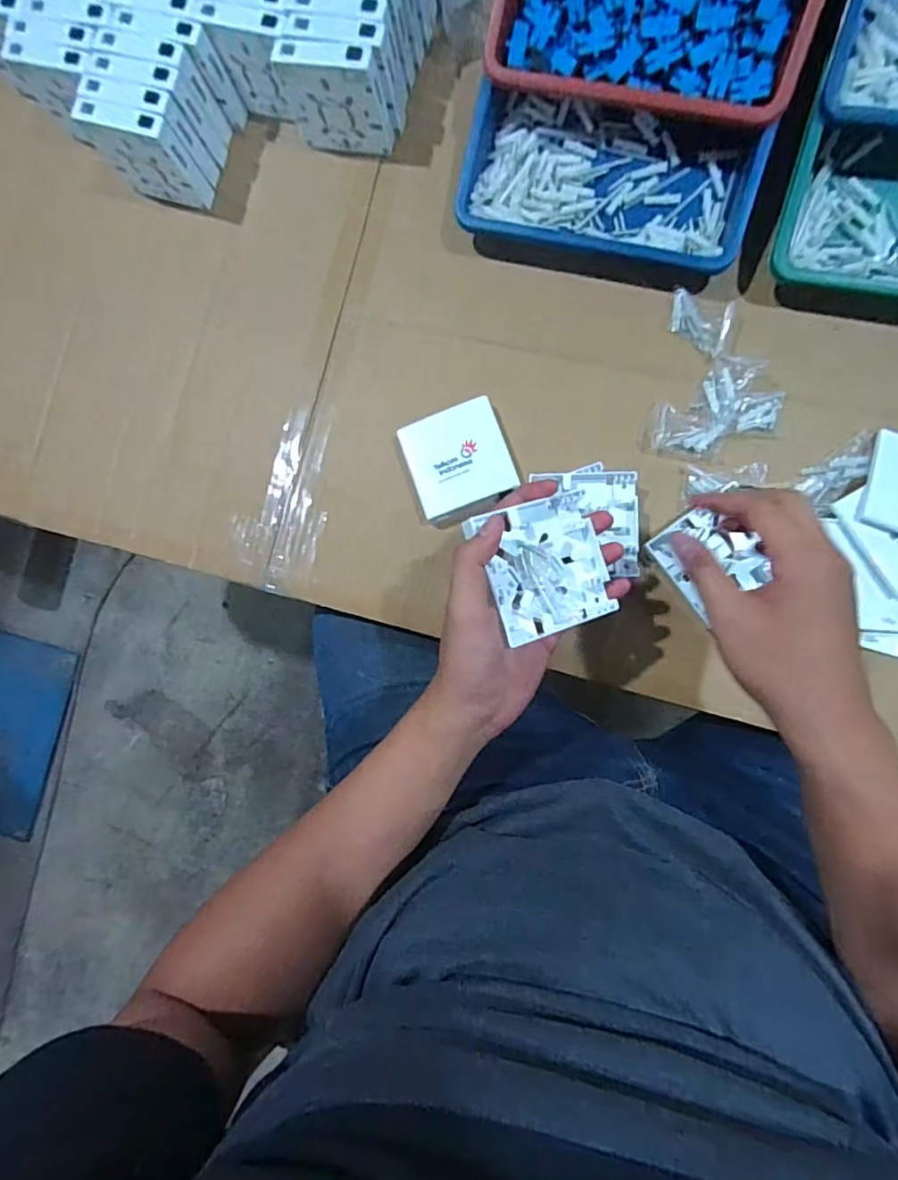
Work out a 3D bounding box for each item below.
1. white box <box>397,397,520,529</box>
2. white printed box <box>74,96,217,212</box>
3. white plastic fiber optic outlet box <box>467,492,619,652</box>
[{"bbox_3d":[0.010,-0.109,0.502,0.084,0.022,0.096,-20,82,5],"label":"white box"},{"bbox_3d":[-0.275,-0.396,0.525,0.080,0.088,0.025,17,87,9],"label":"white printed box"},{"bbox_3d":[0.063,-0.015,0.379,0.083,0.011,0.081,-19,88,-22],"label":"white plastic fiber optic outlet box"}]

